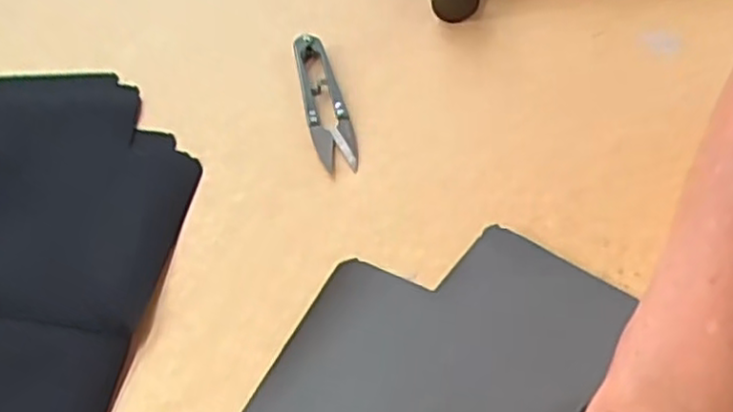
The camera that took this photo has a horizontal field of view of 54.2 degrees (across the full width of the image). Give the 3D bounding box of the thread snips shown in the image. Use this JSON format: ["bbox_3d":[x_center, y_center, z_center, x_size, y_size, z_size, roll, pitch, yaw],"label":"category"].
[{"bbox_3d":[-0.025,-0.060,0.402,0.022,0.013,0.100,-14,51,-6],"label":"thread snips"}]

